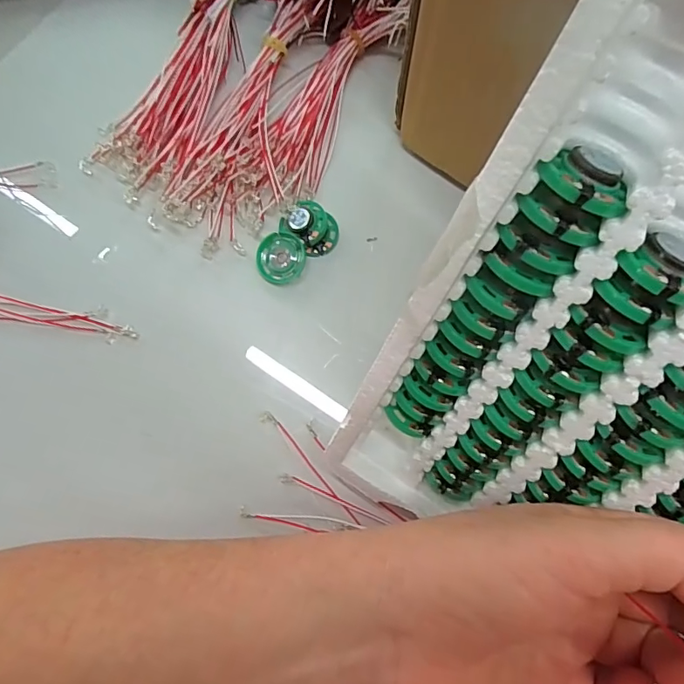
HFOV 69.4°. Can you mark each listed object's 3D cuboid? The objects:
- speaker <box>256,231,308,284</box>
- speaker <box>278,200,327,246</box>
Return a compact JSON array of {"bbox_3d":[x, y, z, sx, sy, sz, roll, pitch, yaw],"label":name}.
[{"bbox_3d":[-0.034,-0.048,0.279,0.027,0.009,0.027,10,77,2],"label":"speaker"},{"bbox_3d":[-0.021,-0.068,0.282,0.024,0.010,0.025,0,77,0],"label":"speaker"}]

